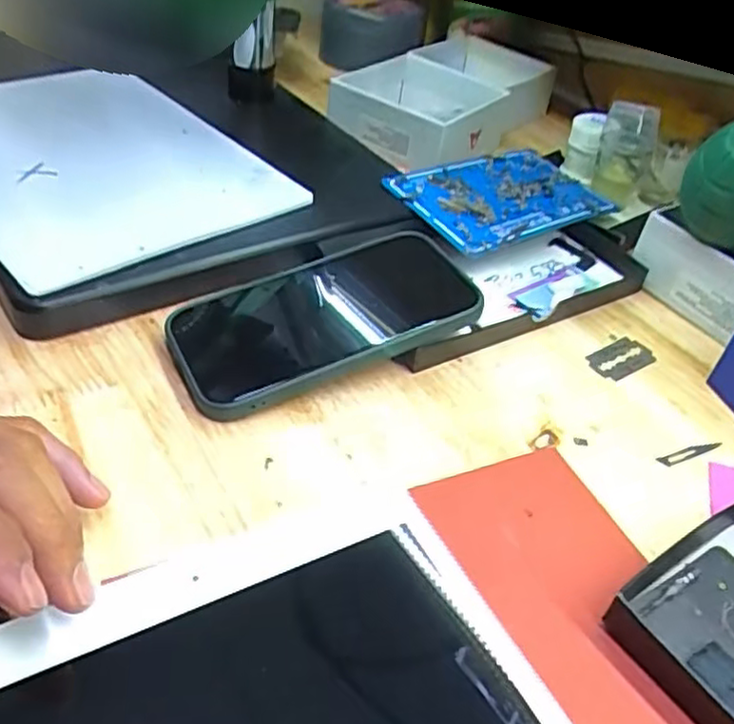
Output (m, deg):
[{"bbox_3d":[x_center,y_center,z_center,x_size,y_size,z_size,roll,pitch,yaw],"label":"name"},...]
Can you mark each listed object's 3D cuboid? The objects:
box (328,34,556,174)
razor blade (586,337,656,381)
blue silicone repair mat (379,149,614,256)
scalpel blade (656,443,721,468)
[{"bbox_3d":[0.062,-0.211,0.554,0.116,0.052,0.188,28,46,23],"label":"box"},{"bbox_3d":[0.135,-0.002,0.374,0.039,0.004,0.022,-22,57,-29],"label":"razor blade"},{"bbox_3d":[0.088,-0.108,0.457,0.140,0.008,0.080,-20,57,-30],"label":"blue silicone repair mat"},{"bbox_3d":[0.151,0.042,0.327,0.035,0.004,0.005,-13,45,-20],"label":"scalpel blade"}]

